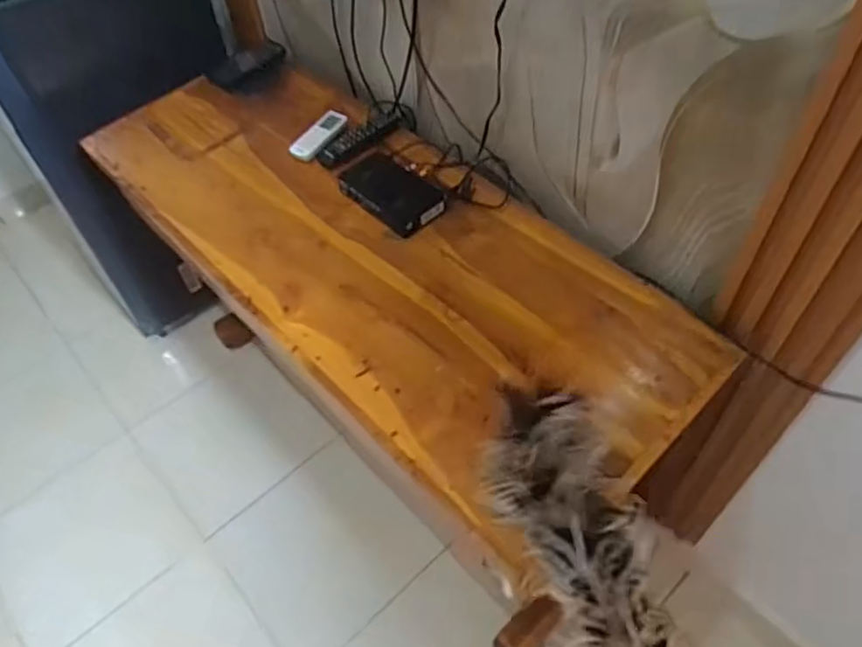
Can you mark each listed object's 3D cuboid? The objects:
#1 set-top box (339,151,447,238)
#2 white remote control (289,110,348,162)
[{"bbox_3d":[-0.068,-0.223,1.062,0.101,0.030,0.190,-36,58,-23],"label":"set-top box"},{"bbox_3d":[-0.207,-0.350,1.169,0.058,0.019,0.127,27,58,23],"label":"white remote control"}]

